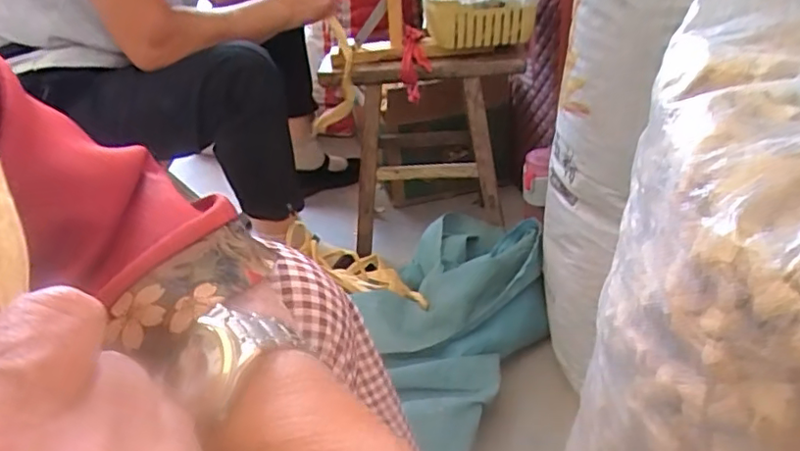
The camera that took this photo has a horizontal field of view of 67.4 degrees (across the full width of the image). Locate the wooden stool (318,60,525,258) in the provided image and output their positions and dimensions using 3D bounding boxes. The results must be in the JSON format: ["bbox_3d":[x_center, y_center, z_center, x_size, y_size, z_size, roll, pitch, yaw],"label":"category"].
[{"bbox_3d":[0.056,-0.141,1.133,0.320,0.370,0.227,-2,31,6],"label":"wooden stool"}]

